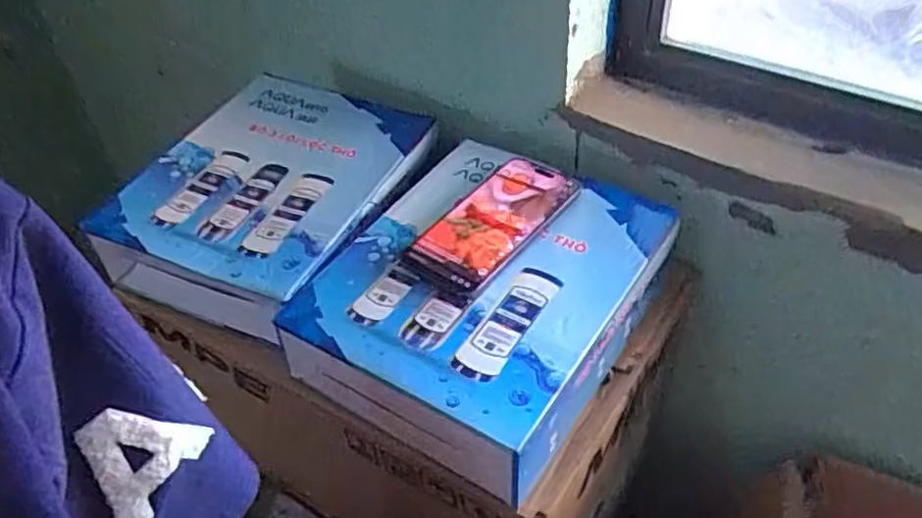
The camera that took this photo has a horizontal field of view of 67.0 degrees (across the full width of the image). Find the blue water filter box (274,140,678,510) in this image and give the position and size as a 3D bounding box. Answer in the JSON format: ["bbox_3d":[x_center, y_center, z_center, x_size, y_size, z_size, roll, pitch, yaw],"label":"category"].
[{"bbox_3d":[0.022,0.023,0.580,0.229,0.077,0.276,21,50,25],"label":"blue water filter box"}]

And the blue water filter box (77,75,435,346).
[{"bbox_3d":[-0.181,-0.057,0.675,0.237,0.072,0.298,16,48,21],"label":"blue water filter box"}]

